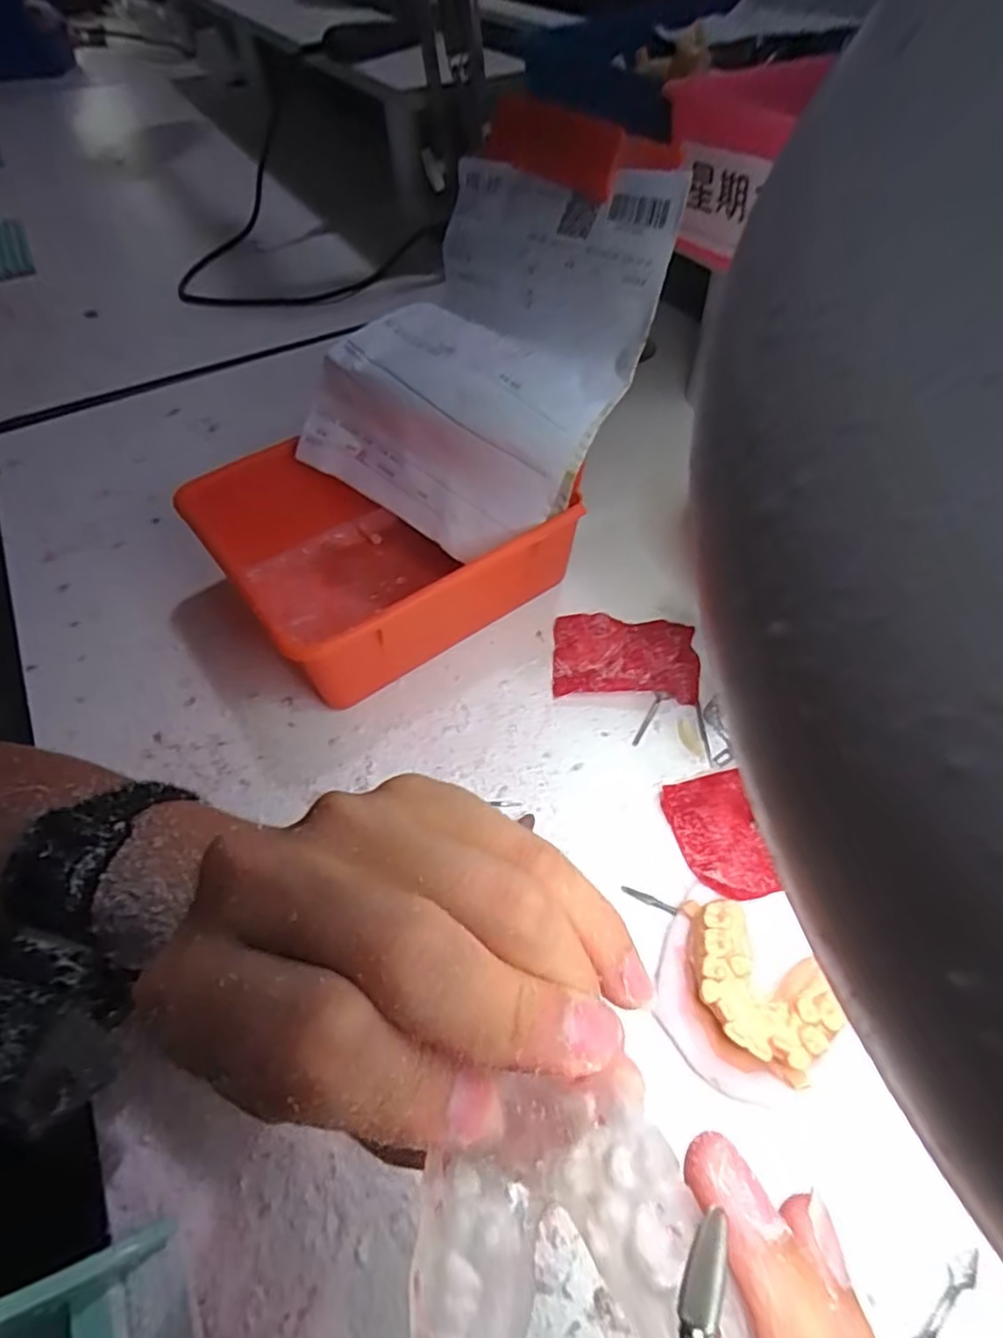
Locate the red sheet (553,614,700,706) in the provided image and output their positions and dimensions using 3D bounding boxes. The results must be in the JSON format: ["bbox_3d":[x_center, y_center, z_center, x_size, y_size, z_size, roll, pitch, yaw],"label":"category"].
[{"bbox_3d":[0.067,-0.006,0.358,0.075,0.009,0.052,2,52,3],"label":"red sheet"}]

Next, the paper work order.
[{"bbox_3d":[-0.008,-0.154,0.330,0.150,0.187,0.053,39,19,22],"label":"paper work order"}]

